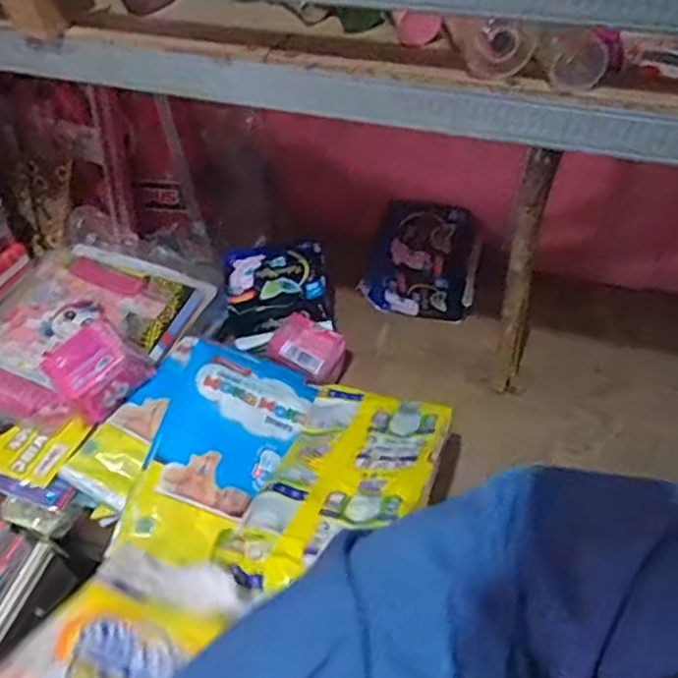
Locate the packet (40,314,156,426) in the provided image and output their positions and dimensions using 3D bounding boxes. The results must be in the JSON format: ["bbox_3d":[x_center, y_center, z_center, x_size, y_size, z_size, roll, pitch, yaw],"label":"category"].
[{"bbox_3d":[-0.240,0.033,0.685,0.068,0.064,0.077,32,56,29],"label":"packet"}]

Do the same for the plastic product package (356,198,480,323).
[{"bbox_3d":[0.114,-0.108,0.884,0.131,0.115,0.128,13,49,15],"label":"plastic product package"}]

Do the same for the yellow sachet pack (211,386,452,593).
[{"bbox_3d":[0.007,0.112,0.564,0.132,0.015,0.232,3,27,20],"label":"yellow sachet pack"}]

